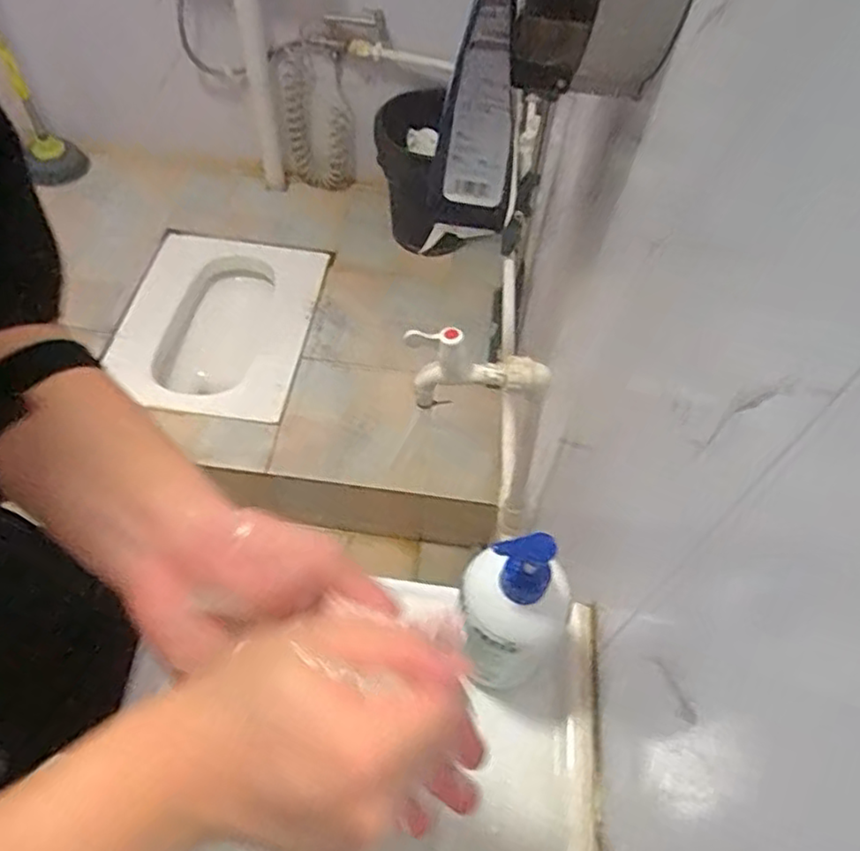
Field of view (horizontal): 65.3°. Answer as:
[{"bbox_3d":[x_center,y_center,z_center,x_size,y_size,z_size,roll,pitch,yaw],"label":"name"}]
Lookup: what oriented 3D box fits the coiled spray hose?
[{"bbox_3d":[-0.236,-0.748,1.587,0.261,0.398,0.069,10,56,3],"label":"coiled spray hose"}]

